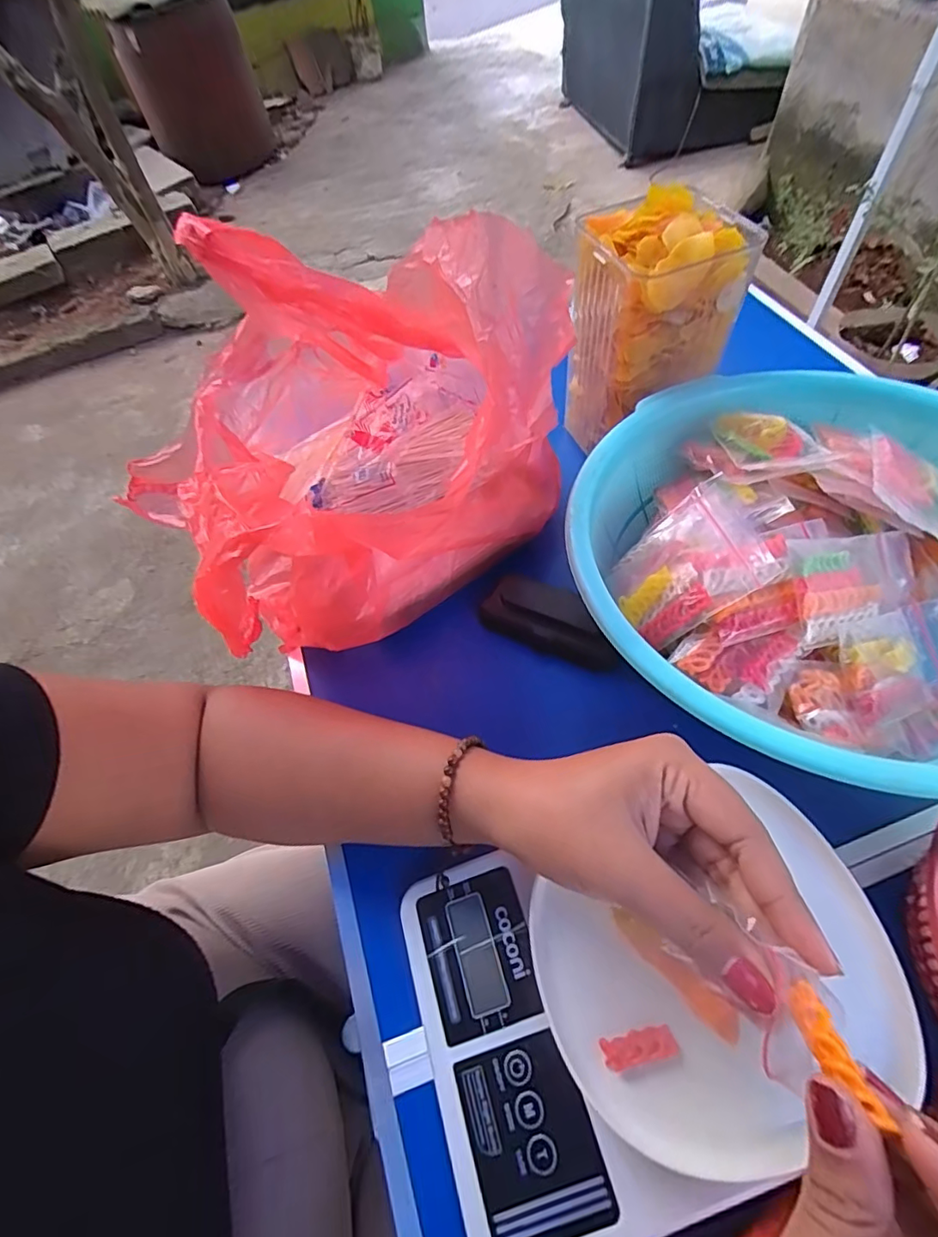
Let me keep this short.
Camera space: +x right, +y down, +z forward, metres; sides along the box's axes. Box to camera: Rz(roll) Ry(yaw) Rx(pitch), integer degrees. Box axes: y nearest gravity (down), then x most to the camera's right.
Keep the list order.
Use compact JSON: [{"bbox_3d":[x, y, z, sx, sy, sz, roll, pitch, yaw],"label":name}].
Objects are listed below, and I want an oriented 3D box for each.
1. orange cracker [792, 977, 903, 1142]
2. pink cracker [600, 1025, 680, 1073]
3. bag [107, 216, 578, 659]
[{"bbox_3d":[0.113,0.135,0.164,0.009,0.007,0.036,-17,44,-7],"label":"orange cracker"},{"bbox_3d":[0.076,0.191,0.234,0.032,0.006,0.013,-12,58,-3],"label":"pink cracker"},{"bbox_3d":[-0.084,-0.123,0.343,0.275,0.233,0.246,6,59,7],"label":"bag"}]

